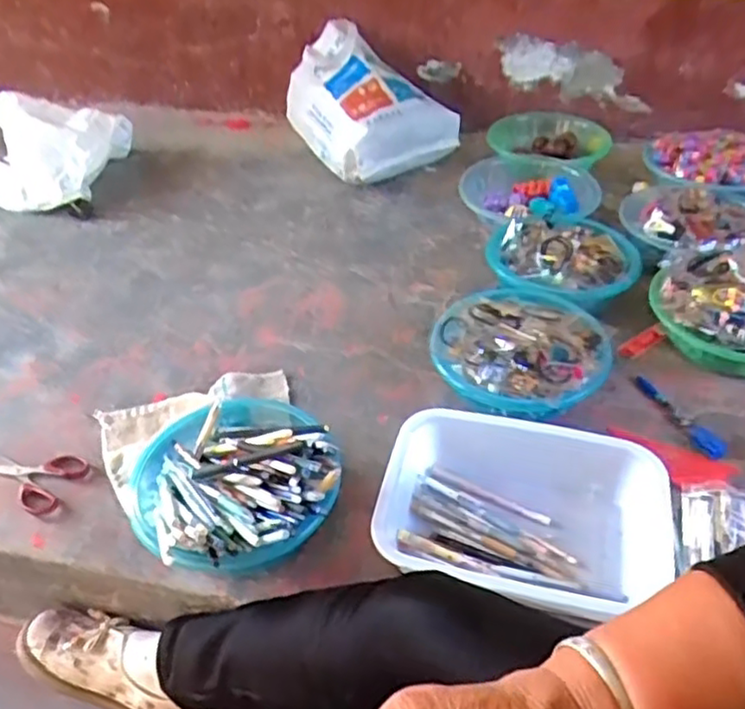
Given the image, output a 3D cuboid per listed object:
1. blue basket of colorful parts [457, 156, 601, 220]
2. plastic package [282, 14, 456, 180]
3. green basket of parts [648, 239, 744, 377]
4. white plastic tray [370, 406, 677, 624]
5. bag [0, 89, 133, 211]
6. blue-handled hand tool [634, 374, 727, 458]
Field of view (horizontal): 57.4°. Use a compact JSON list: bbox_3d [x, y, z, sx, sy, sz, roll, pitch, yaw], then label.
[{"bbox_3d":[0.283,-0.287,1.234,0.237,0.077,0.233,13,43,15],"label":"blue basket of colorful parts"},{"bbox_3d":[-0.016,-0.557,1.485,0.268,0.204,0.353,-23,46,-24],"label":"plastic package"},{"bbox_3d":[0.515,-0.064,0.946,0.235,0.110,0.238,31,50,31],"label":"green basket of parts"},{"bbox_3d":[0.162,0.179,0.729,0.302,0.075,0.221,12,43,14],"label":"white plastic tray"},{"bbox_3d":[-0.706,-0.424,1.427,0.323,0.127,0.277,7,42,8],"label":"bag"},{"bbox_3d":[0.387,0.077,0.870,0.033,0.008,0.148,-19,45,-20],"label":"blue-handled hand tool"}]

